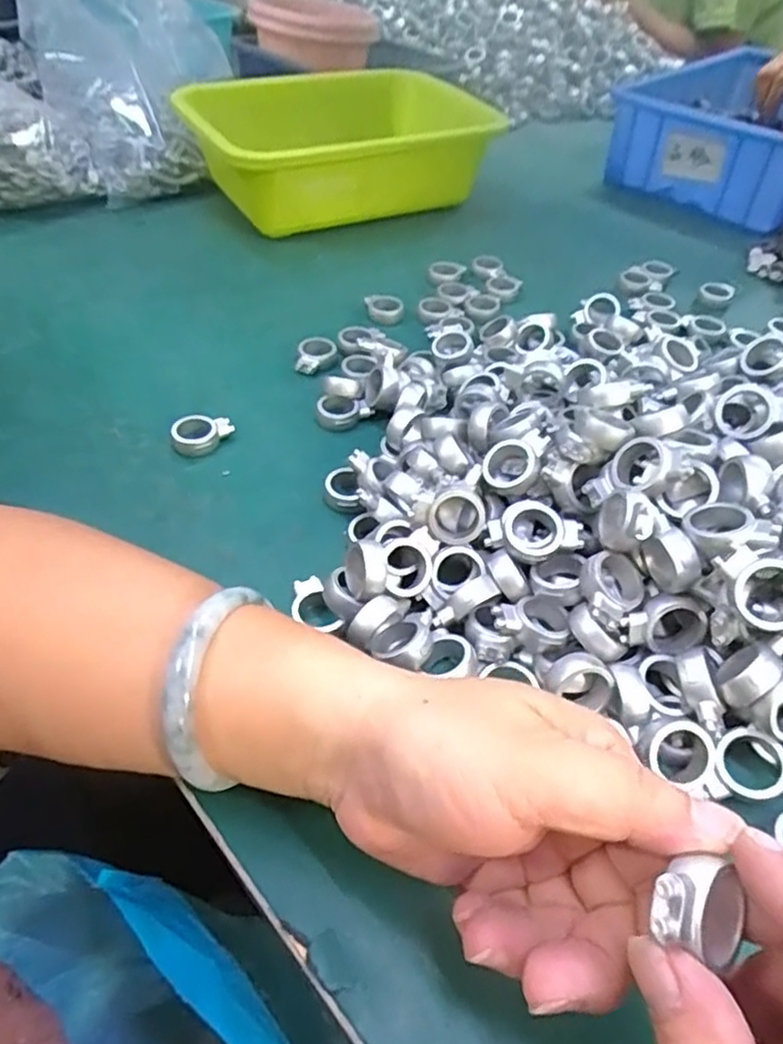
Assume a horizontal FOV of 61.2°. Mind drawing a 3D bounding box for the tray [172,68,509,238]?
[{"bbox_3d":[-0.052,-0.349,0.623,0.260,0.085,0.181,-22,51,-22],"label":"tray"}]

